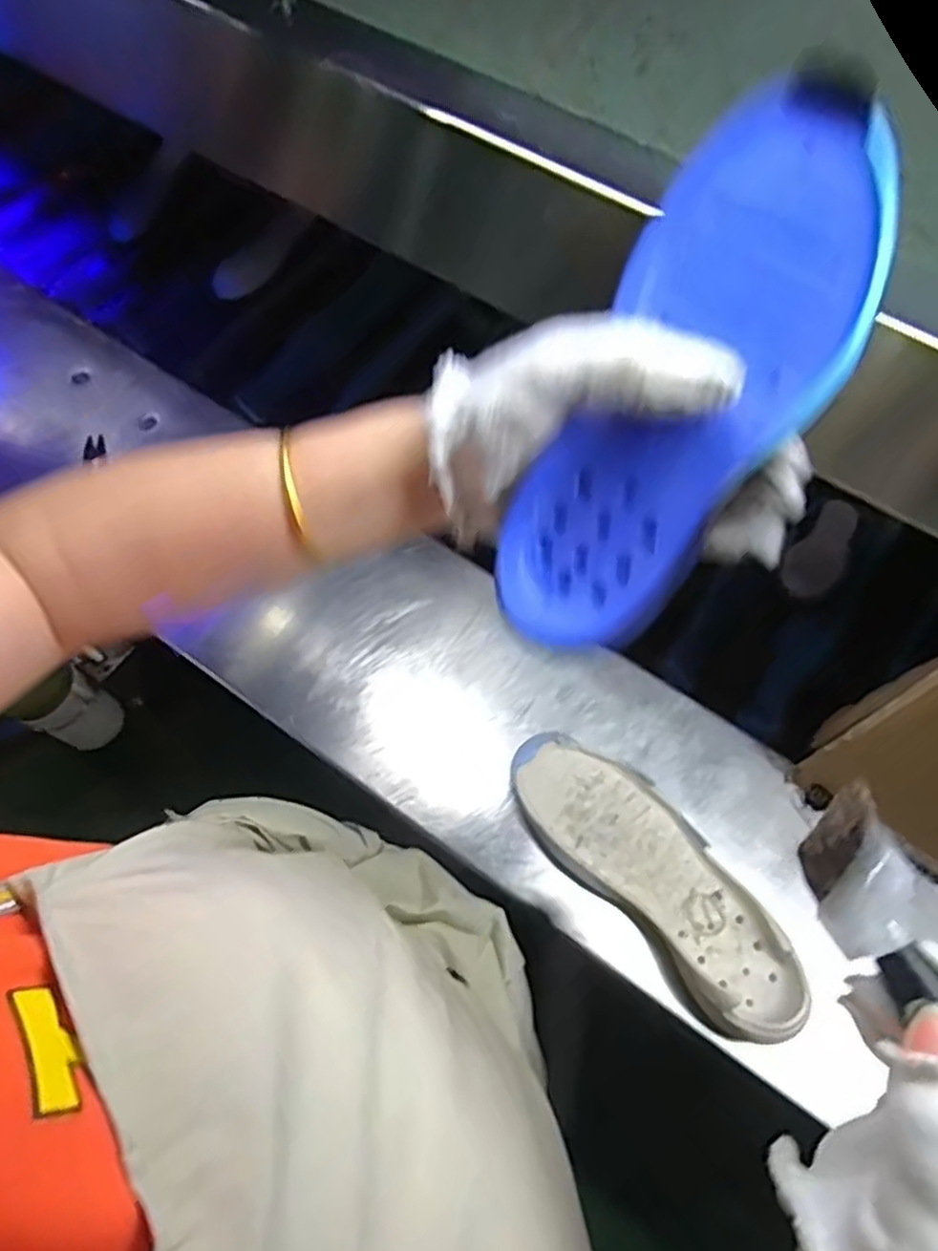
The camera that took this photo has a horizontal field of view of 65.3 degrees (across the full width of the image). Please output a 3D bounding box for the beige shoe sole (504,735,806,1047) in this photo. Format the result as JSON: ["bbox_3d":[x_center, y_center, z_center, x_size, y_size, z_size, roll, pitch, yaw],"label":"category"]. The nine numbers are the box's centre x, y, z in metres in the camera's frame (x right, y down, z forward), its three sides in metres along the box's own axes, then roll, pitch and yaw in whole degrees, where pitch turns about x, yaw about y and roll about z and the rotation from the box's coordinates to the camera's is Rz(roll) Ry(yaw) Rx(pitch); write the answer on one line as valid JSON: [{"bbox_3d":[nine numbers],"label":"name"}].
[{"bbox_3d":[0.148,0.198,0.597,0.100,0.039,0.281,-39,72,-17],"label":"beige shoe sole"}]

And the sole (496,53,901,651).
[{"bbox_3d":[0.076,-0.081,0.262,0.079,0.018,0.201,33,107,13],"label":"sole"}]

